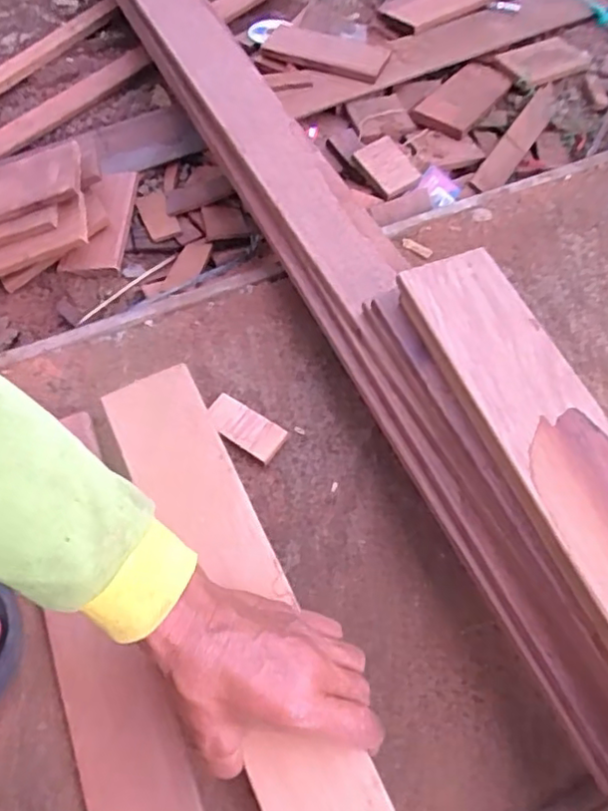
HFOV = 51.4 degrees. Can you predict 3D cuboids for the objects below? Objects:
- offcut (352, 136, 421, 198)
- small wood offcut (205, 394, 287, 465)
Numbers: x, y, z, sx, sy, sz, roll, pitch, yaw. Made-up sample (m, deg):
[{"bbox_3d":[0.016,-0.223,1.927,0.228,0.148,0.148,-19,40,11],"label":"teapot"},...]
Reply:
[{"bbox_3d":[0.088,-0.255,0.674,0.049,0.020,0.066,-29,67,-14],"label":"offcut"},{"bbox_3d":[-0.047,0.019,0.504,0.064,0.014,0.031,32,67,15],"label":"small wood offcut"}]

